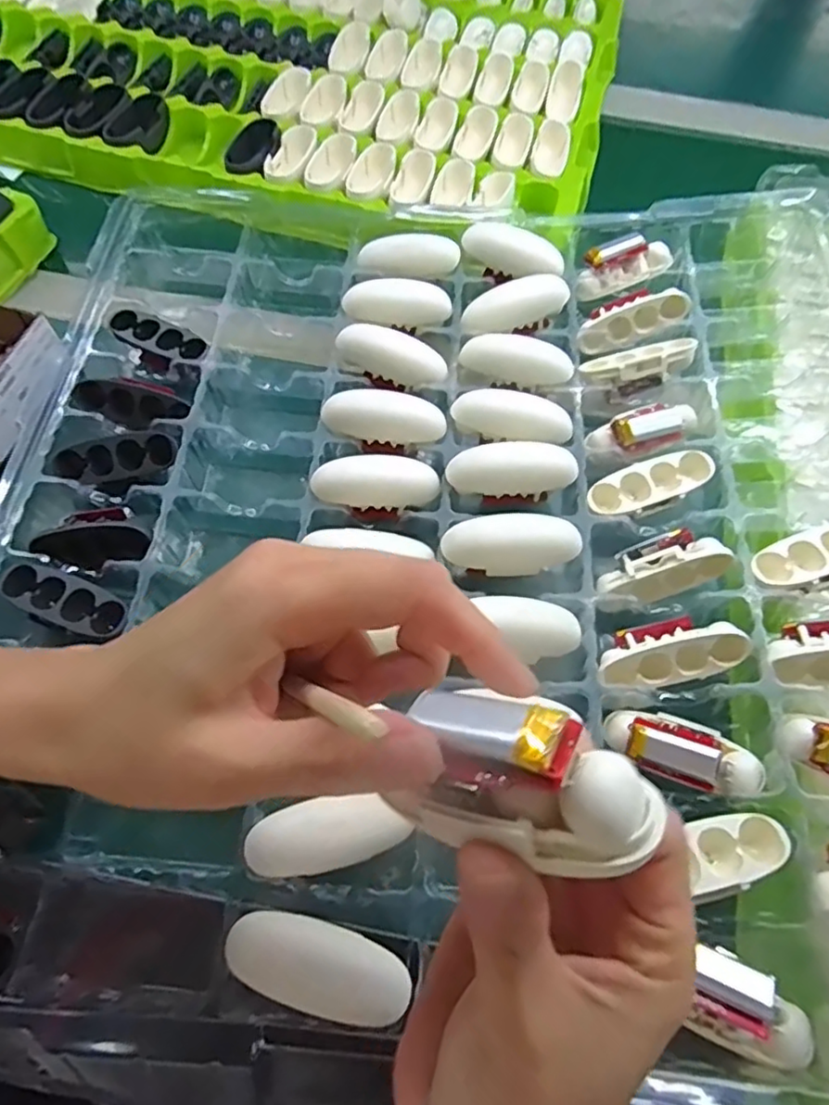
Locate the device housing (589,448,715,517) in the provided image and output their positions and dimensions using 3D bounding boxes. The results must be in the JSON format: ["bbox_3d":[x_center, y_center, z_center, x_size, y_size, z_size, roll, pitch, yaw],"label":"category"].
[{"bbox_3d":[0.123,-0.034,0.325,0.064,0.013,0.025,-20,65,1],"label":"device housing"}]

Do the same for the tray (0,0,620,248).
[{"bbox_3d":[-0.127,-0.439,0.541,0.597,0.040,0.436,19,64,6],"label":"tray"}]

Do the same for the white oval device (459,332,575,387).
[{"bbox_3d":[0.061,-0.114,0.369,0.066,0.019,0.022,17,63,22],"label":"white oval device"}]

